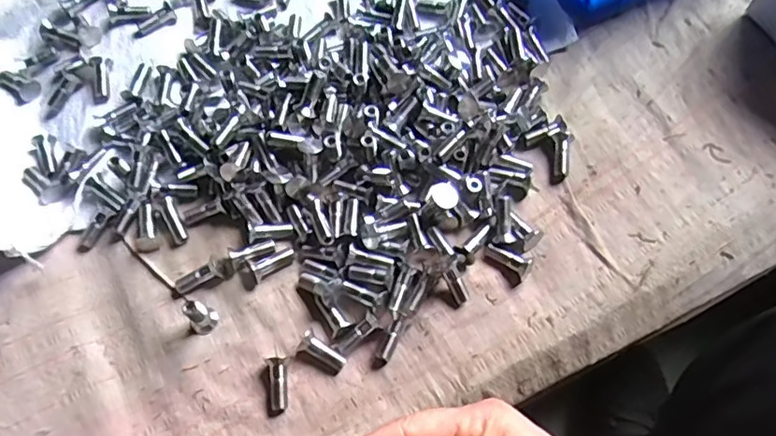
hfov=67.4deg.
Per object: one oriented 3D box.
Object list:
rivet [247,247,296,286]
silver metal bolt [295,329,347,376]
[{"bbox_3d":[-0.087,0.033,0.438,0.036,0.015,0.015,-29,67,-29],"label":"rivet"},{"bbox_3d":[-0.046,0.095,0.407,0.033,0.012,0.019,26,69,12],"label":"silver metal bolt"}]

